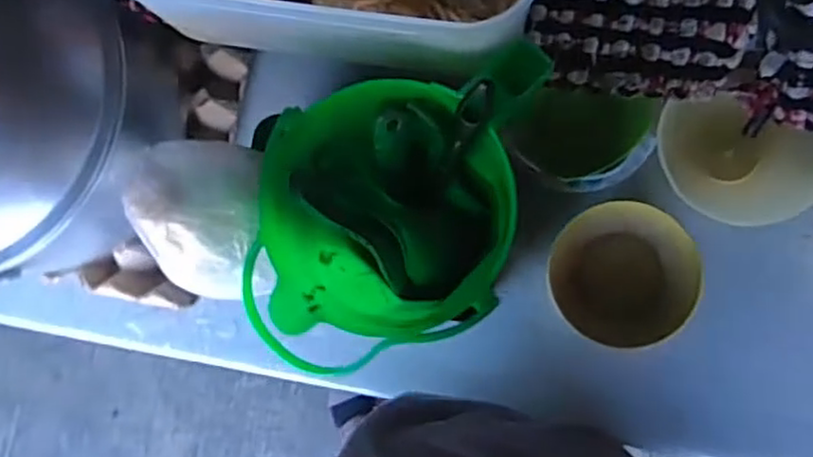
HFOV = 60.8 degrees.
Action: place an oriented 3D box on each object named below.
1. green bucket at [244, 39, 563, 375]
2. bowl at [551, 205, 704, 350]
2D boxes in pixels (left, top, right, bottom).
[{"bbox_3d":[-0.005,-0.009,0.486,0.149,0.194,0.141,-5,83,6],"label":"green bucket"},{"bbox_3d":[0.180,0.039,0.577,0.111,0.048,0.112,-1,84,7],"label":"bowl"}]

